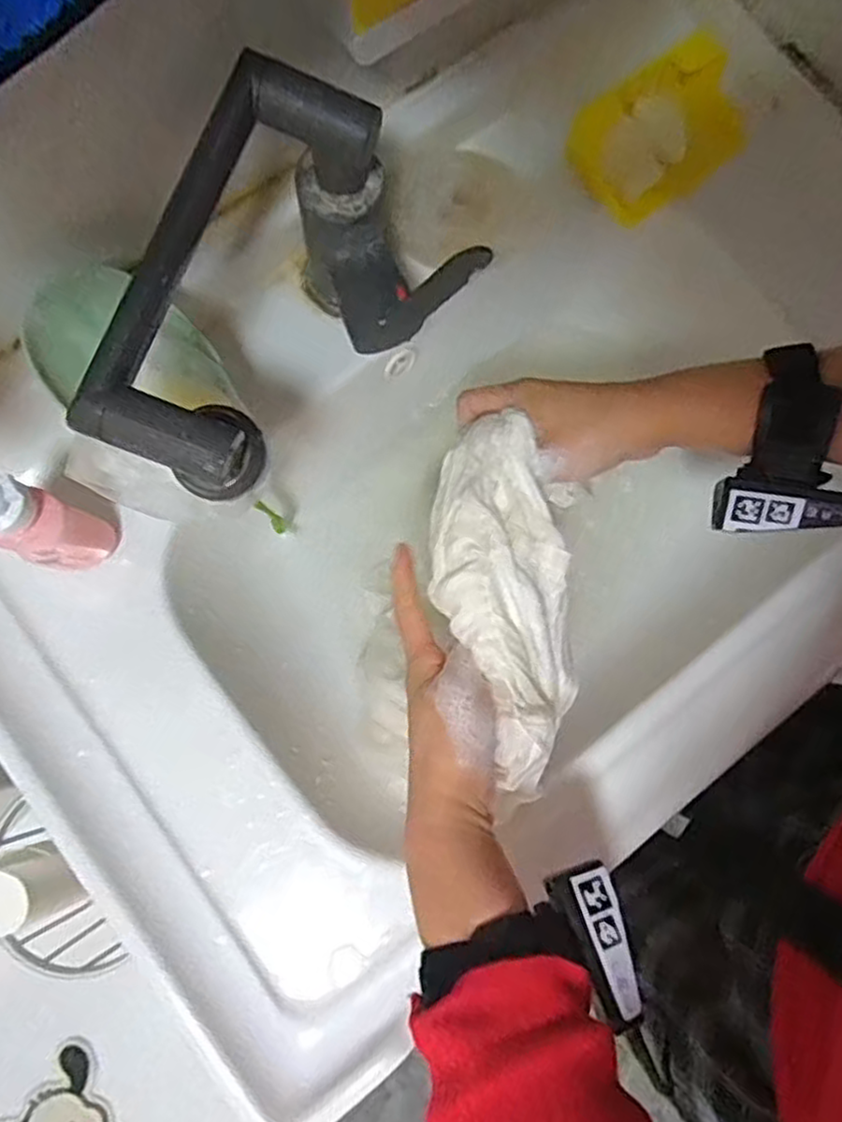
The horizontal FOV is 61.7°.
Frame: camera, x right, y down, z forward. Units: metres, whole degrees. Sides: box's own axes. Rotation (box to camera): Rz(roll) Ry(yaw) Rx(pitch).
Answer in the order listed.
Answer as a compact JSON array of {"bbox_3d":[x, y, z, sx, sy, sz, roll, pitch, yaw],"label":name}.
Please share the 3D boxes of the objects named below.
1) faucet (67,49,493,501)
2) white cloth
[{"bbox_3d":[-0.080,-0.127,0.362,0.124,0.107,0.200,41,82,6],"label":"faucet"},{"bbox_3d":[0.050,0.018,0.395,0.081,0.042,0.208,-7,84,-2],"label":"white cloth"}]

